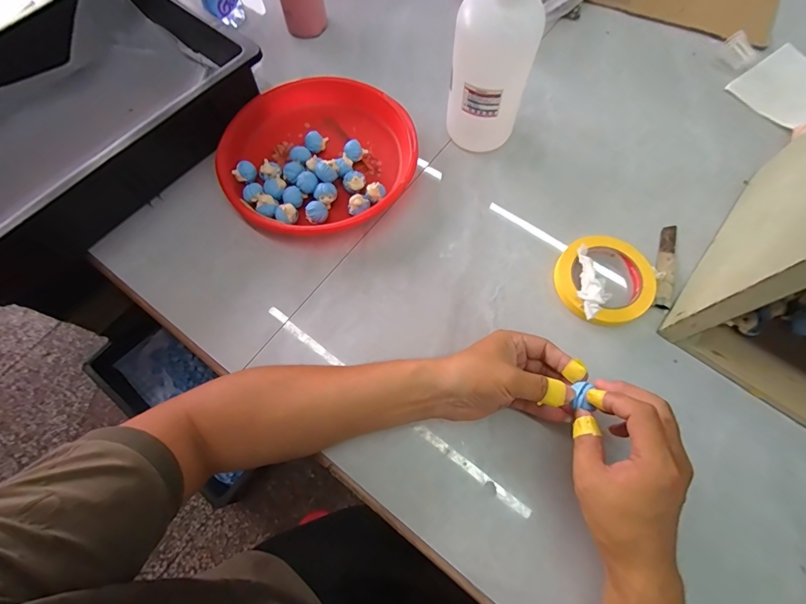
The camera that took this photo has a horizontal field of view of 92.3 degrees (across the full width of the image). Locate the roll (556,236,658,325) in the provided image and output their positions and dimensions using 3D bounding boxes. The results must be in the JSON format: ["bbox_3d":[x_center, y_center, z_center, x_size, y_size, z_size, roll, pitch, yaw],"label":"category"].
[{"bbox_3d":[0.235,-0.023,0.456,0.109,0.023,0.108,-1,69,2],"label":"roll"}]

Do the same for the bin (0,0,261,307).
[{"bbox_3d":[-0.441,-0.237,0.513,0.300,0.112,0.480,40,75,16],"label":"bin"}]

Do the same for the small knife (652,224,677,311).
[{"bbox_3d":[0.318,-0.046,0.467,0.022,0.011,0.115,18,70,9],"label":"small knife"}]

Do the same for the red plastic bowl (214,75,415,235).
[{"bbox_3d":[-0.111,-0.197,0.524,0.247,0.043,0.242,-1,69,2],"label":"red plastic bowl"}]

